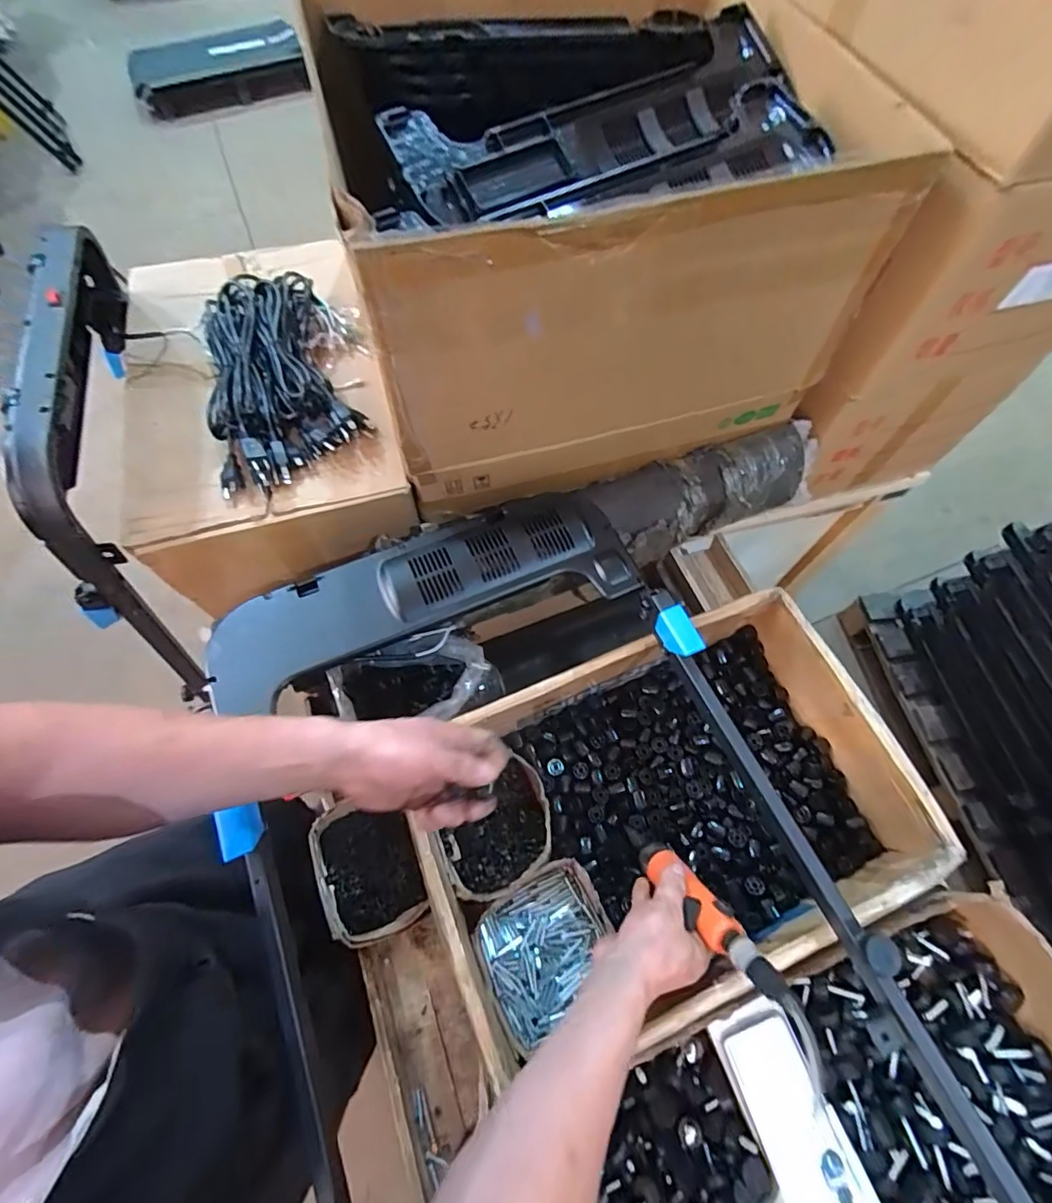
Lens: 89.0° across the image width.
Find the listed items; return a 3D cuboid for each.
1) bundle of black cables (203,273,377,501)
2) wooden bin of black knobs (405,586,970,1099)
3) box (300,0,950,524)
[{"bbox_3d":[-0.339,-0.314,0.727,0.195,0.042,0.332,-17,66,-8],"label":"bundle of black cables"},{"bbox_3d":[0.154,0.244,0.631,0.517,0.143,0.345,-22,67,-10],"label":"wooden bin of black knobs"},{"bbox_3d":[0.060,-0.487,0.700,0.572,0.331,0.532,-14,66,-7],"label":"box"}]

